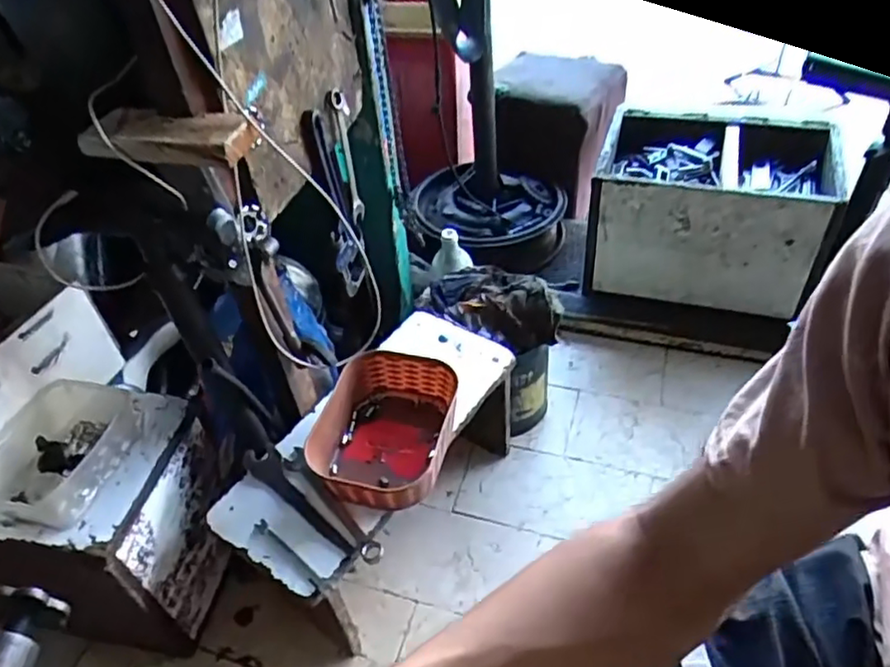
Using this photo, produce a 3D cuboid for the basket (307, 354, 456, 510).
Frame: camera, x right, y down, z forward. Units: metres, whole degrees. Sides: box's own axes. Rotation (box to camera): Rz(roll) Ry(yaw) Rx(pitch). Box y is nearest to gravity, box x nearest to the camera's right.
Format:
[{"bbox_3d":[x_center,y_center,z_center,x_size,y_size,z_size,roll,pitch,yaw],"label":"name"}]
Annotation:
[{"bbox_3d":[-0.077,0.131,0.869,0.169,0.076,0.203,6,47,12],"label":"basket"}]

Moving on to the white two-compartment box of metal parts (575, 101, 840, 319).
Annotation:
[{"bbox_3d":[0.505,-0.235,1.286,0.399,0.255,0.292,13,48,18],"label":"white two-compartment box of metal parts"}]

